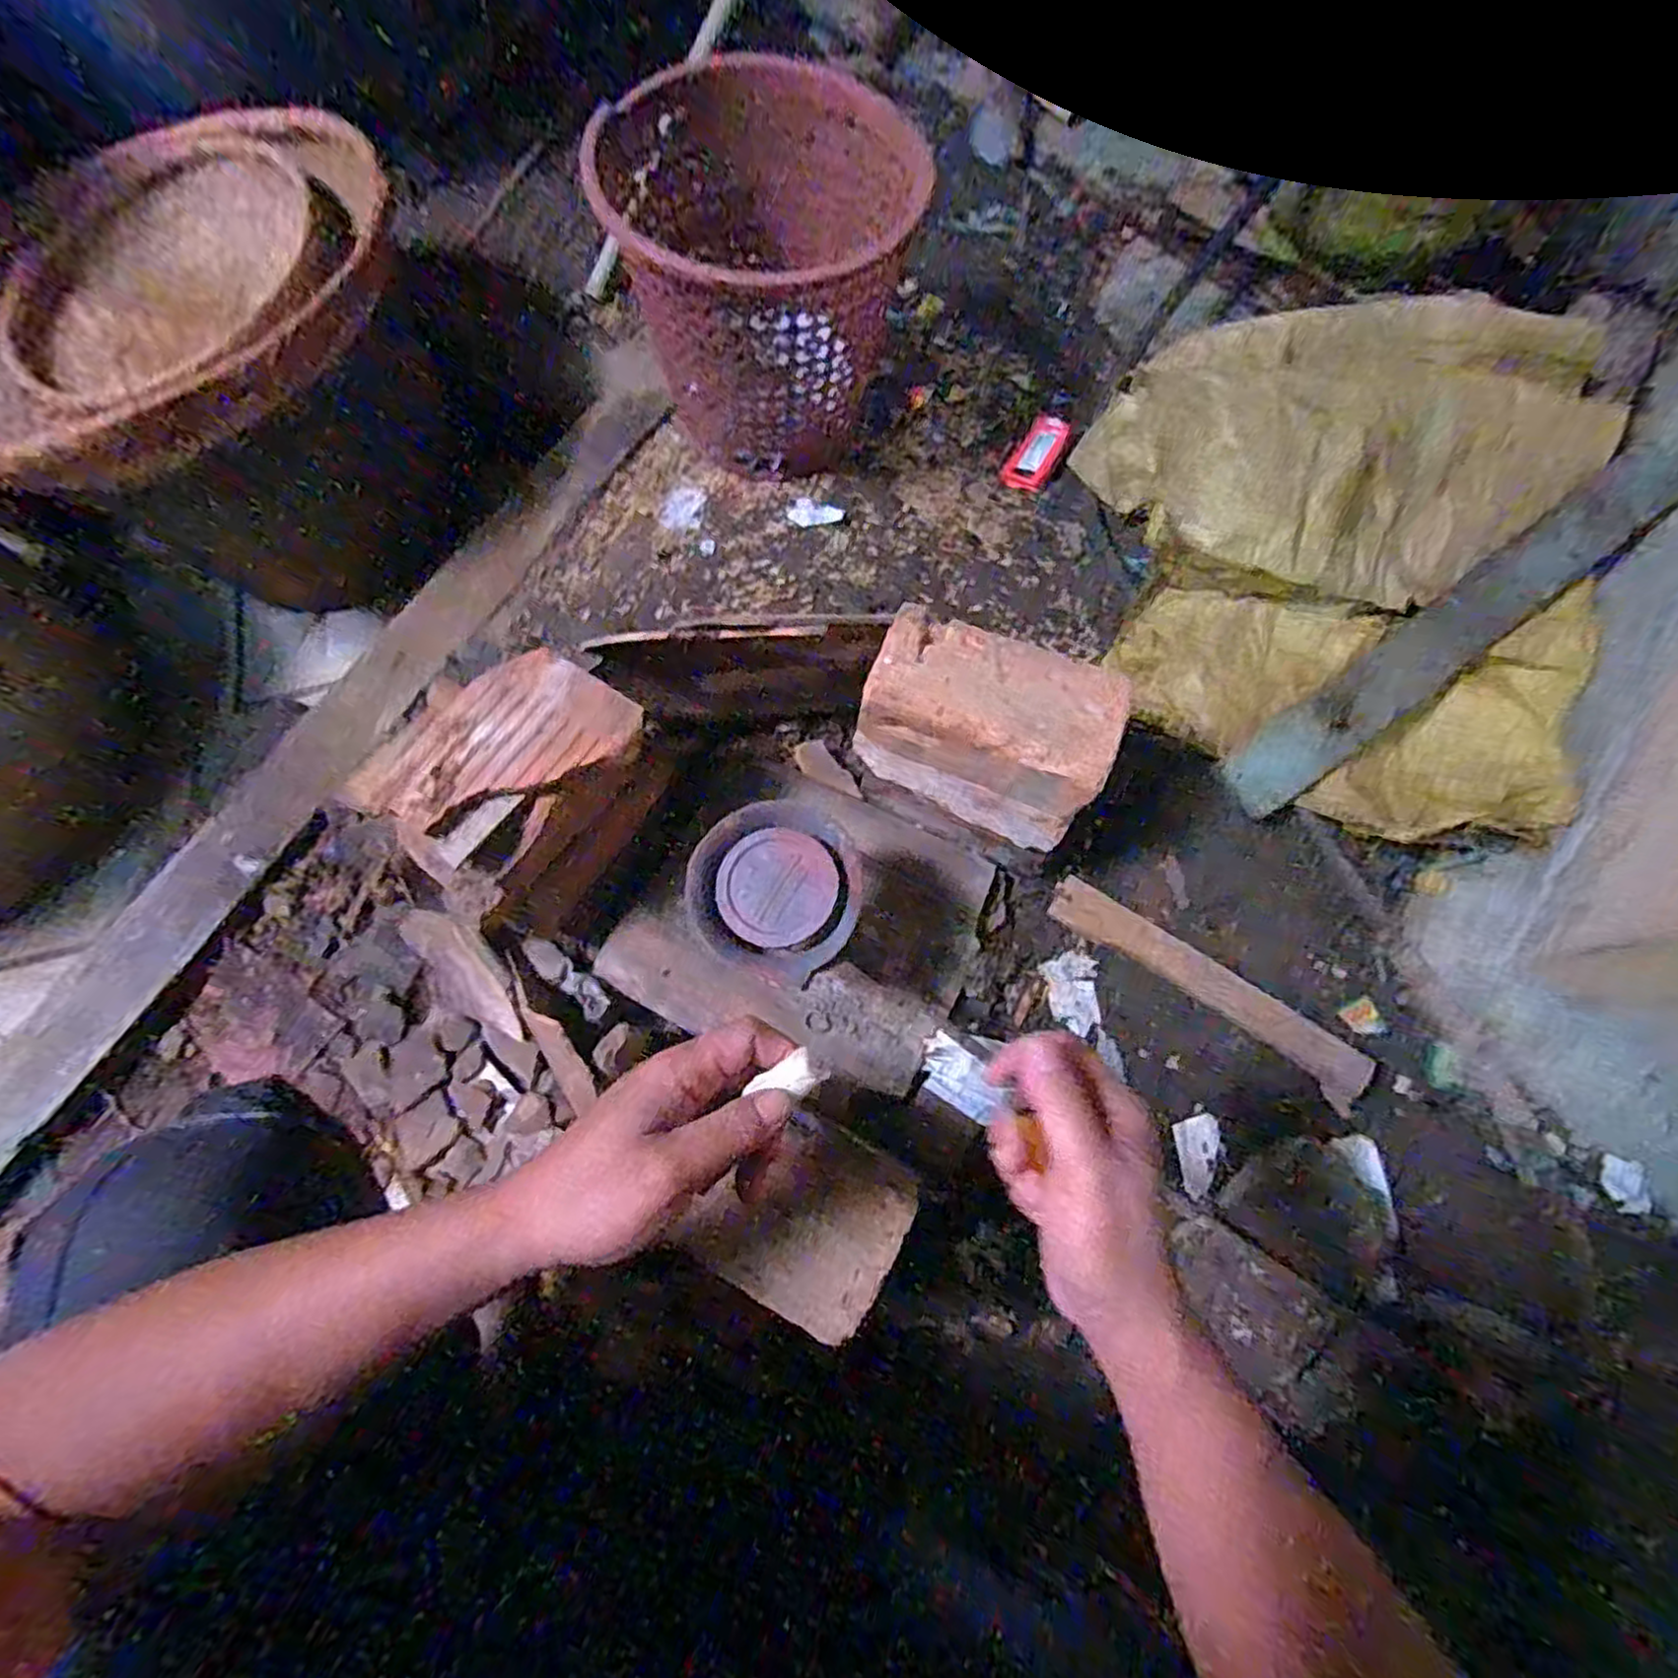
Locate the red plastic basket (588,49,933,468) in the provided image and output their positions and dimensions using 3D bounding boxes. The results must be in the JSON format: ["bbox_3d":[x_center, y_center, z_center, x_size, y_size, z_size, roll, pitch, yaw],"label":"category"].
[{"bbox_3d":[-0.065,-0.557,0.760,0.283,0.267,0.242,-7,72,-3],"label":"red plastic basket"}]

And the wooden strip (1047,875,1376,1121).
[{"bbox_3d":[0.342,0.138,0.680,0.316,0.012,0.049,35,88,10],"label":"wooden strip"}]

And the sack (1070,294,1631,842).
[{"bbox_3d":[0.529,-0.291,0.735,0.517,0.130,0.544,7,72,2],"label":"sack"}]

